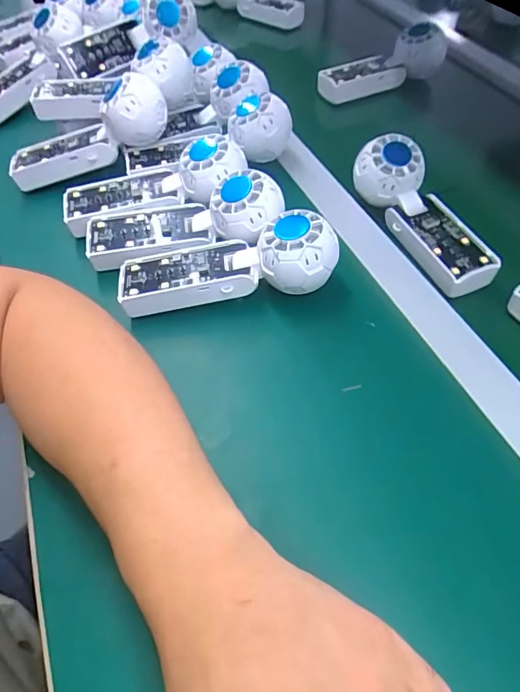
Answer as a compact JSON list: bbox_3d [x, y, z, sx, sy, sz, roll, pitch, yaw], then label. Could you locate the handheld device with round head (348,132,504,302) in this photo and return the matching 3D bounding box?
[{"bbox_3d":[0.145,-0.119,0.399,0.055,0.053,0.153,-22,57,-13],"label":"handheld device with round head"}]

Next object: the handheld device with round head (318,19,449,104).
[{"bbox_3d":[0.157,-0.363,0.583,0.163,0.061,0.048,-17,56,-10],"label":"handheld device with round head"}]

